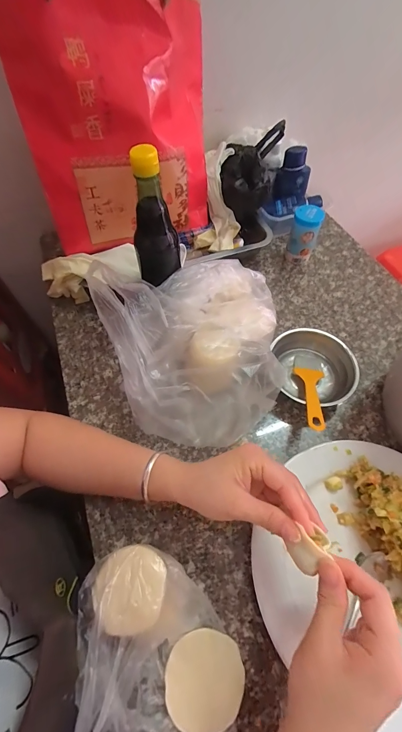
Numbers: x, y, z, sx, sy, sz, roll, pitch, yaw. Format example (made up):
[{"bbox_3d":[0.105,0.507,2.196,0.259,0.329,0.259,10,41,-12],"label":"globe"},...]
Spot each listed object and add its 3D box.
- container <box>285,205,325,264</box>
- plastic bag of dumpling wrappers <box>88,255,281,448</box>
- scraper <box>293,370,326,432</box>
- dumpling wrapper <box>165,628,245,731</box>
[{"bbox_3d":[0.187,-0.235,0.545,0.052,0.092,0.047,16,60,9],"label":"container"},{"bbox_3d":[-0.016,-0.031,0.401,0.238,0.110,0.250,-10,59,-6],"label":"plastic bag of dumpling wrappers"},{"bbox_3d":[0.146,0.039,0.392,0.040,0.007,0.122,12,36,7],"label":"scraper"},{"bbox_3d":[0.004,0.286,0.272,0.069,0.004,0.067,2,56,-3],"label":"dumpling wrapper"}]

